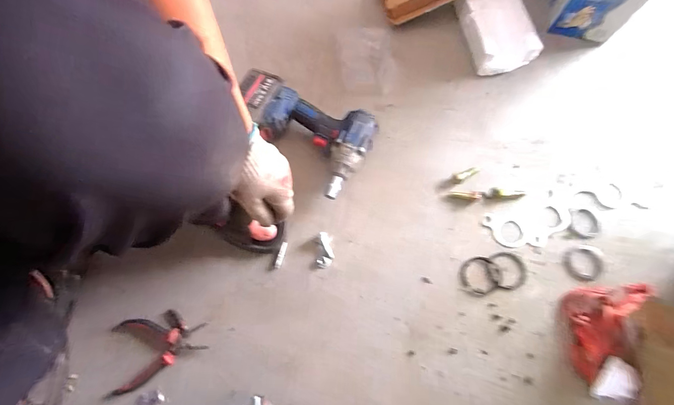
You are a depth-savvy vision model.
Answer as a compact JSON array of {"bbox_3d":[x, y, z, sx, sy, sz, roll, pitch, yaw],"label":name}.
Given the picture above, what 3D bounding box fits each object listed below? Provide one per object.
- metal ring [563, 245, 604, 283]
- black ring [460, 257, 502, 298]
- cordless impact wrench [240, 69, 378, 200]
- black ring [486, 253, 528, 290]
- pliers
[{"bbox_3d":[0.416,0.103,0.514,0.070,0.006,0.055,-21,71,-5],"label":"metal ring"},{"bbox_3d":[0.239,0.122,0.510,0.070,0.004,0.060,-29,72,-7],"label":"black ring"},{"bbox_3d":[-0.063,-0.141,0.576,0.253,0.081,0.153,34,75,11],"label":"cordless impact wrench"},{"bbox_3d":[0.284,0.114,0.511,0.063,0.004,0.060,-1,71,2],"label":"black ring"},{"bbox_3d":[-0.290,0.231,0.492,0.156,0.018,0.104,-16,71,-3],"label":"pliers"}]

